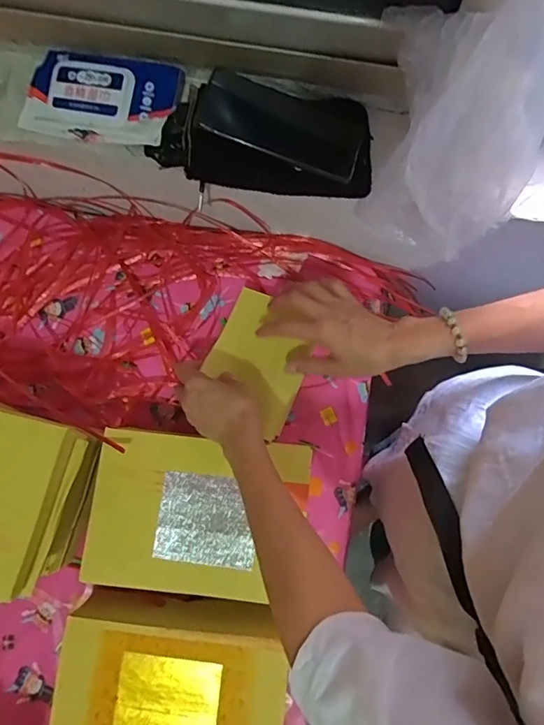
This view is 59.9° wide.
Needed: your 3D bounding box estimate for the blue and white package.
[{"bbox_3d":[-0.192,-0.291,0.518,0.167,0.032,0.098,10,79,2],"label":"blue and white package"}]

